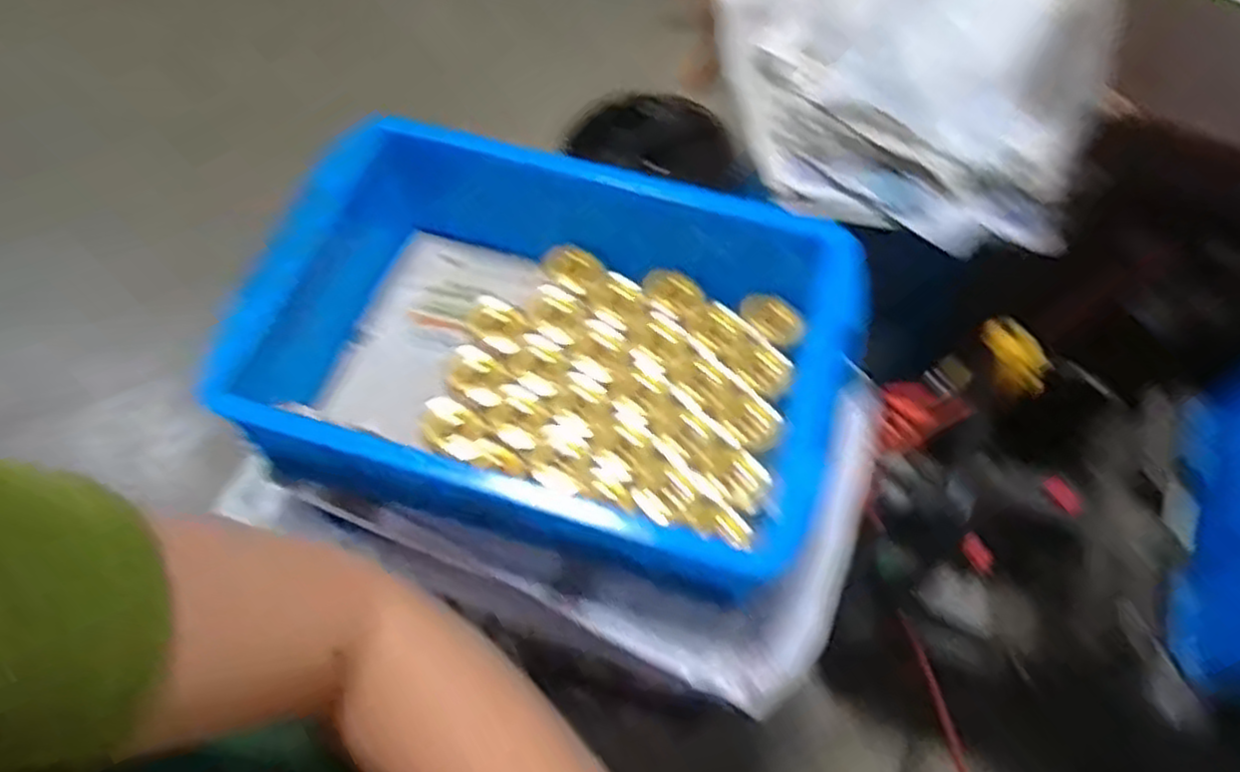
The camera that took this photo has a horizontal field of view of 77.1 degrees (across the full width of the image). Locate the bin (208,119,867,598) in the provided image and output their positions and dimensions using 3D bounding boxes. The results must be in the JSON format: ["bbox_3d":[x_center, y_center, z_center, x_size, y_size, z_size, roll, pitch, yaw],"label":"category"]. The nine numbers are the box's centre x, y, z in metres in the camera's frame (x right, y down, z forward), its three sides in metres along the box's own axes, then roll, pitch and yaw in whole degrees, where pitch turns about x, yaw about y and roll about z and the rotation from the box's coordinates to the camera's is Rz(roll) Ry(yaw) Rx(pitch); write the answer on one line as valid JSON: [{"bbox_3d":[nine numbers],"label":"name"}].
[{"bbox_3d":[-0.036,-0.021,0.517,0.333,0.110,0.243,14,62,6],"label":"bin"}]

